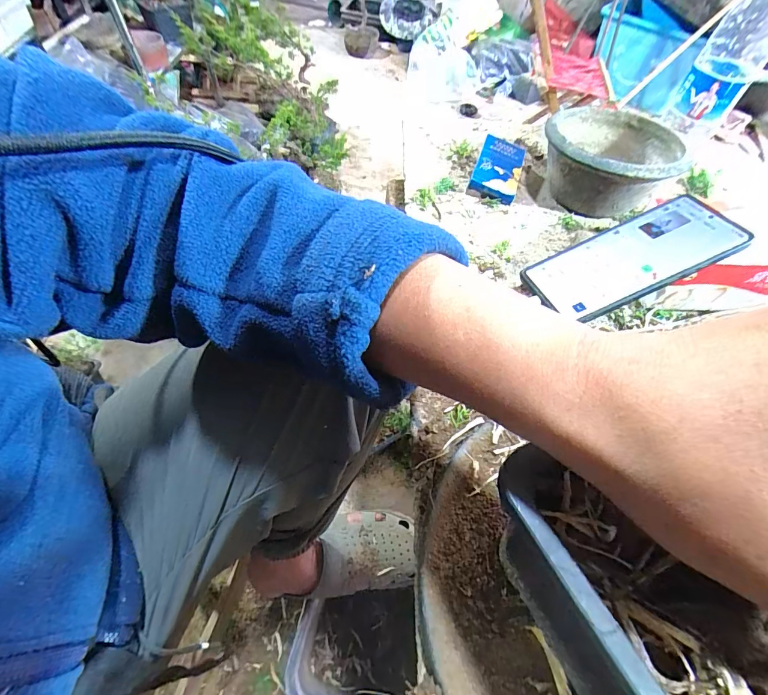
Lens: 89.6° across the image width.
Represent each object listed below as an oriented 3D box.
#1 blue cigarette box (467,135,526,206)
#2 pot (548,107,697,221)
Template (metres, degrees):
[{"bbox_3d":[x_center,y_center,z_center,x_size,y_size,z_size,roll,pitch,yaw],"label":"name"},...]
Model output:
[{"bbox_3d":[0.142,-0.223,0.476,0.055,0.031,0.096,18,56,8],"label":"blue cigarette box"},{"bbox_3d":[0.254,-0.213,0.451,0.136,0.072,0.136,2,55,-3],"label":"pot"}]

